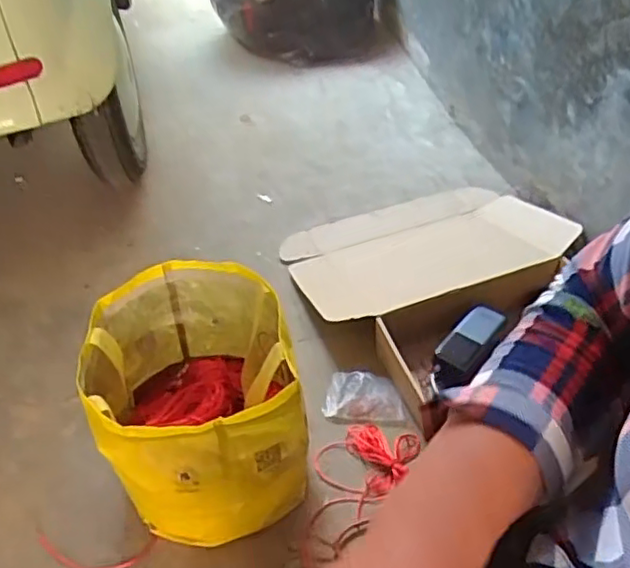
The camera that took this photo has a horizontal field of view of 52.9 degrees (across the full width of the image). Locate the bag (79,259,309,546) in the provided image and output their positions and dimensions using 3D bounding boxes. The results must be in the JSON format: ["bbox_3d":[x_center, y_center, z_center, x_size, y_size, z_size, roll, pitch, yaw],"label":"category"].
[{"bbox_3d":[-0.135,0.142,0.753,0.208,0.241,0.236,-12,43,-9],"label":"bag"}]

